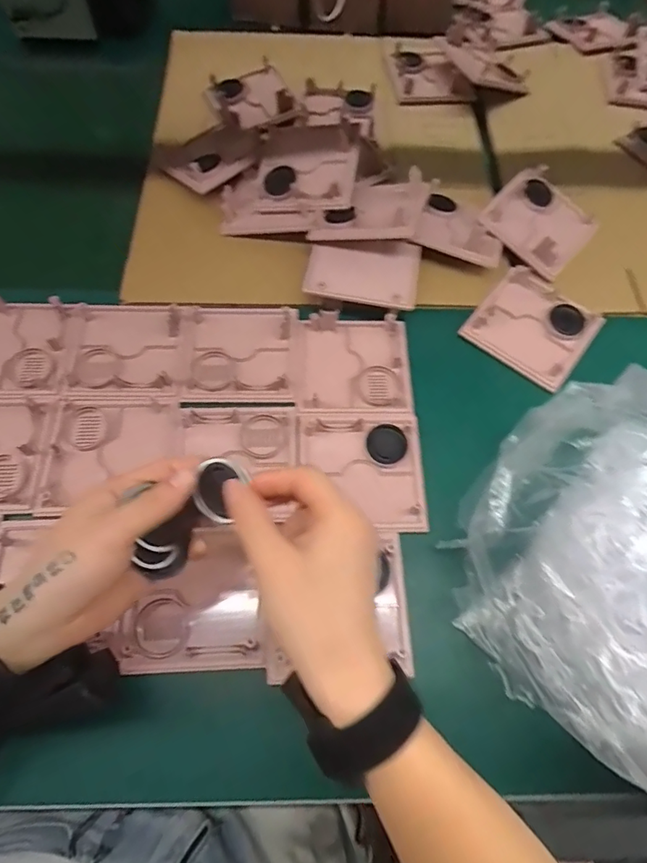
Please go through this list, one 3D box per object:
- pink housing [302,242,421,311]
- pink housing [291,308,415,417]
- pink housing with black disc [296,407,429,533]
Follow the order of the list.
[{"bbox_3d":[0.040,-0.165,0.502,0.114,0.017,0.082,8,69,5],"label":"pink housing"},{"bbox_3d":[0.027,-0.065,0.470,0.113,0.022,0.106,1,65,-1],"label":"pink housing"},{"bbox_3d":[0.035,0.032,0.429,0.103,0.013,0.116,-3,65,-3],"label":"pink housing with black disc"}]

